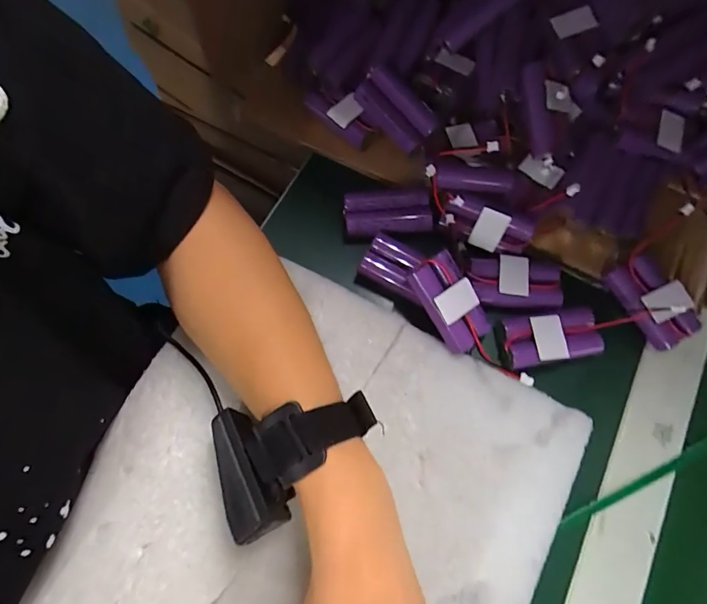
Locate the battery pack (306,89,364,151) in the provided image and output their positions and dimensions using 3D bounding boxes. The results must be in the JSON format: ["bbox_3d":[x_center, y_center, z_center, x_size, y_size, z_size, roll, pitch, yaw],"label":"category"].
[{"bbox_3d":[-0.013,-0.157,0.350,0.062,0.025,0.025,39,75,11],"label":"battery pack"}]

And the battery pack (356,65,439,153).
[{"bbox_3d":[0.032,-0.153,0.324,0.034,0.016,0.066,-36,76,-12],"label":"battery pack"}]

